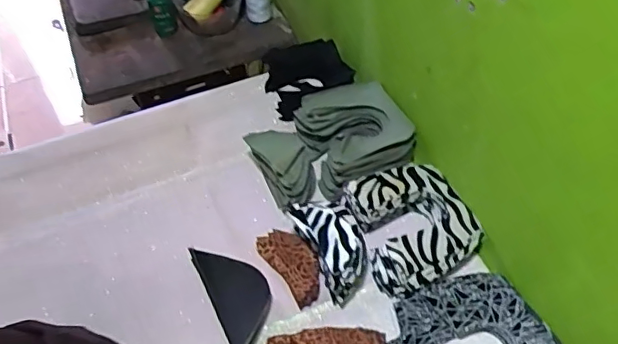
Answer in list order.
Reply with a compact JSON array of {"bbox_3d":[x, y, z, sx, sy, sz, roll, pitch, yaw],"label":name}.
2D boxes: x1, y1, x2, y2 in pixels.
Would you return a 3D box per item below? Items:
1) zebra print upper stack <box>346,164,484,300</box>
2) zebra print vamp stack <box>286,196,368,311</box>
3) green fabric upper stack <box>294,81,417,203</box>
[{"bbox_3d":[0.132,0.068,0.719,0.139,0.048,0.167,-14,52,-10],"label":"zebra print upper stack"},{"bbox_3d":[0.031,0.086,0.693,0.069,0.070,0.131,-22,54,-15],"label":"zebra print vamp stack"},{"bbox_3d":[0.068,-0.048,0.817,0.139,0.076,0.161,-18,53,-12],"label":"green fabric upper stack"}]

